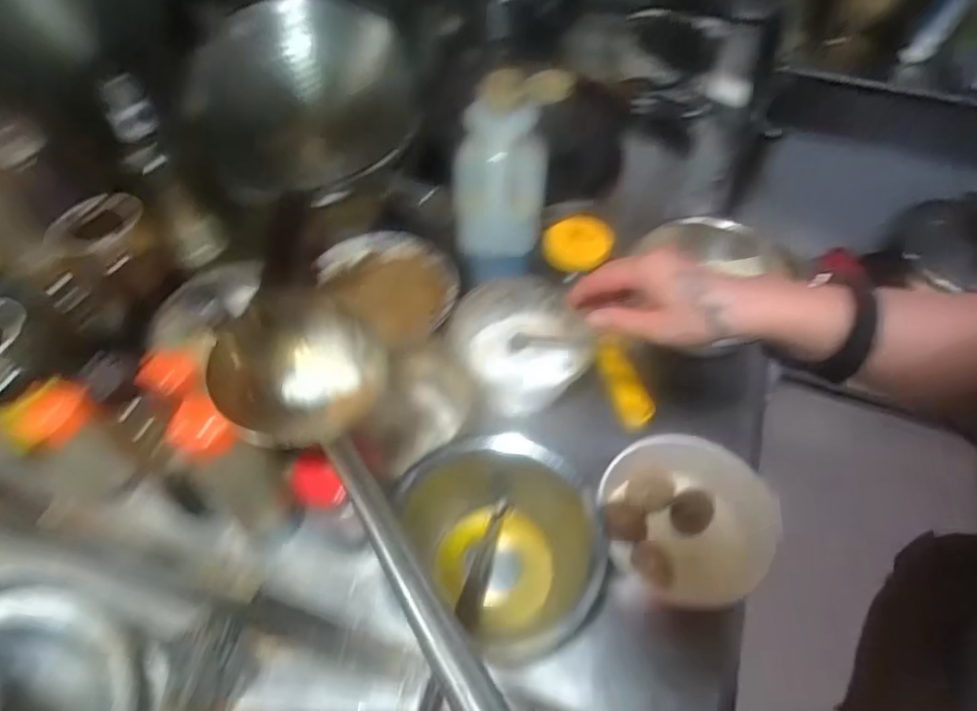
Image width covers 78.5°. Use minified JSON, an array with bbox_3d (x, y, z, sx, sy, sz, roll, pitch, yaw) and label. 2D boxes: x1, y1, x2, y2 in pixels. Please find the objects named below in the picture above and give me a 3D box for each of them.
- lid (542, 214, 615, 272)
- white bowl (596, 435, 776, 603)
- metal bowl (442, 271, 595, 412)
[{"bbox_3d":[0.102,-0.135,0.704,0.084,0.026,0.071,4,60,-11],"label":"lid"},{"bbox_3d":[0.198,0.160,0.591,0.159,0.080,0.152,0,53,0],"label":"white bowl"},{"bbox_3d":[0.035,-0.013,0.710,0.155,0.075,0.145,0,53,0],"label":"metal bowl"}]

